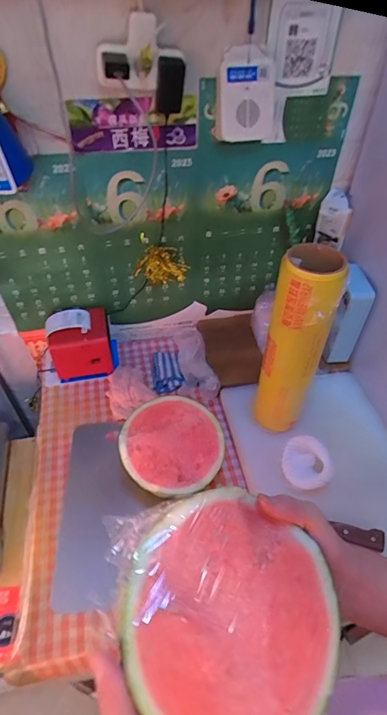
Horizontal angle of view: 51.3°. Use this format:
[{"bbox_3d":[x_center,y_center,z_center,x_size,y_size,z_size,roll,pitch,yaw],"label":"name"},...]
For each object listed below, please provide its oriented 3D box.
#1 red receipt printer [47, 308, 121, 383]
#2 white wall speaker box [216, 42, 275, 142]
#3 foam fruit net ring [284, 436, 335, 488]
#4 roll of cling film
[{"bbox_3d":[-0.248,-0.036,0.911,0.134,0.123,0.119,-10,47,-10],"label":"red receipt printer"},{"bbox_3d":[0.092,-0.452,0.698,0.100,0.126,0.046,8,46,6],"label":"white wall speaker box"},{"bbox_3d":[0.199,0.183,0.707,0.075,0.035,0.088,-15,48,-15],"label":"foam fruit net ring"},{"bbox_3d":[0.173,-0.016,0.691,0.092,0.337,0.100,12,47,11],"label":"roll of cling film"}]

